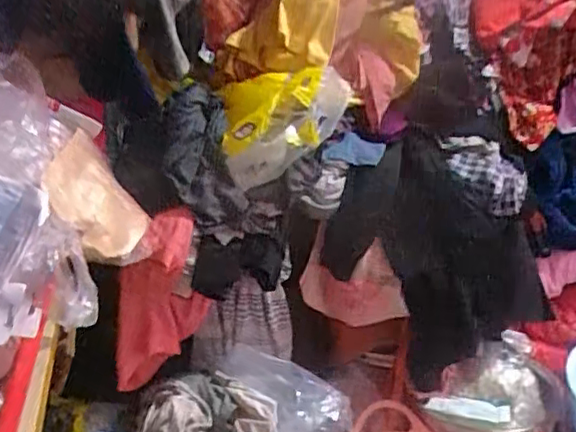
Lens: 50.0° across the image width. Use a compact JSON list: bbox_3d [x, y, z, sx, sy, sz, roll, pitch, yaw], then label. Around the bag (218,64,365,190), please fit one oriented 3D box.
[{"bbox_3d":[0.001,-0.159,1.038,0.216,0.147,0.180,-1,28,-2],"label":"bag"}]

